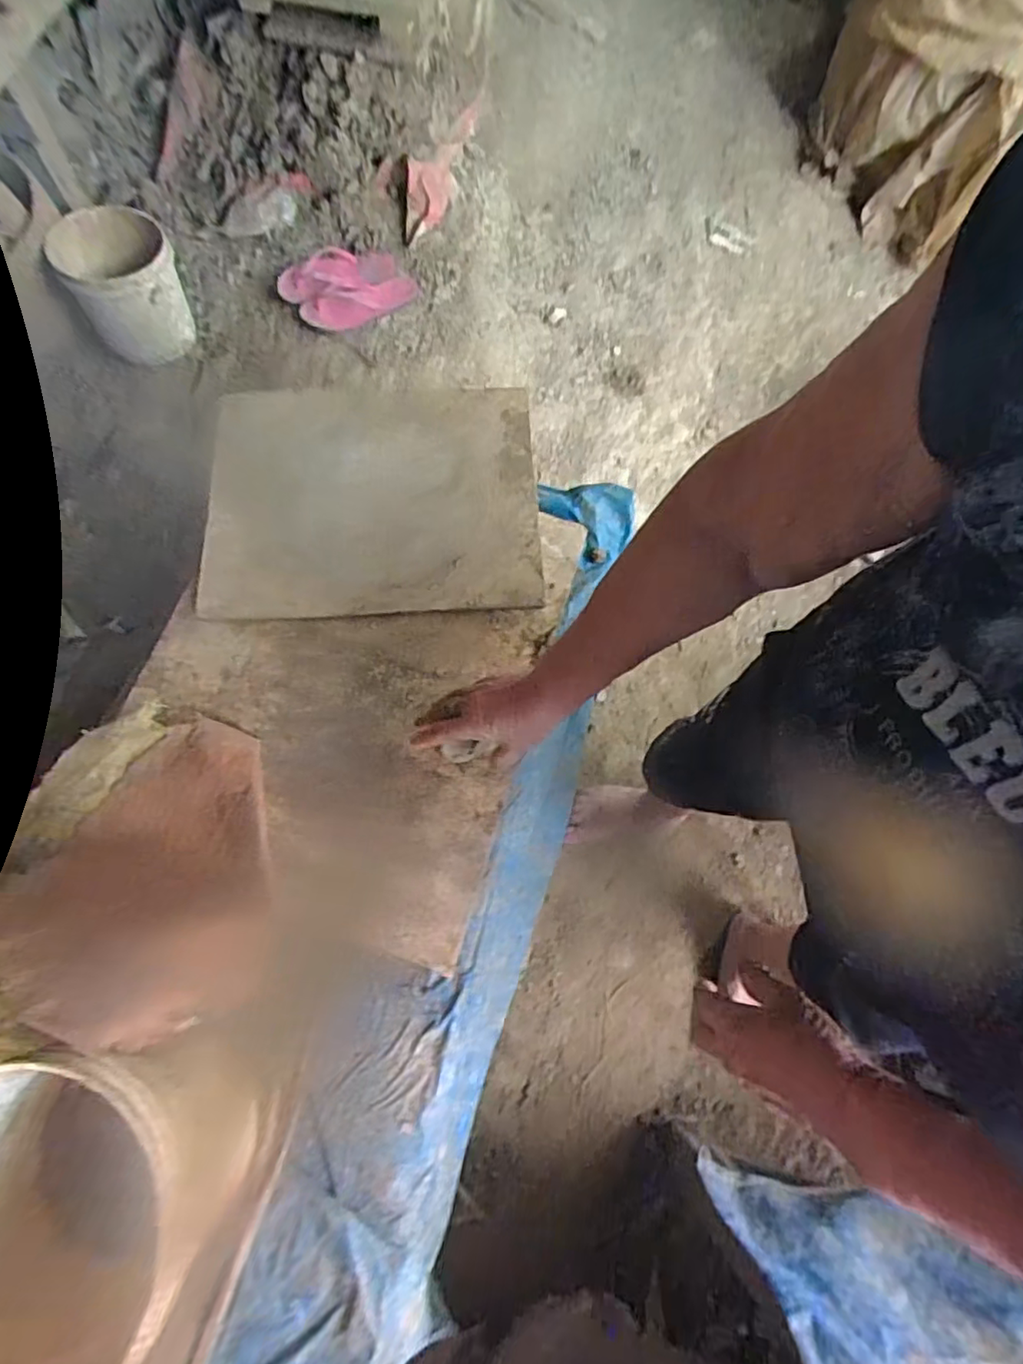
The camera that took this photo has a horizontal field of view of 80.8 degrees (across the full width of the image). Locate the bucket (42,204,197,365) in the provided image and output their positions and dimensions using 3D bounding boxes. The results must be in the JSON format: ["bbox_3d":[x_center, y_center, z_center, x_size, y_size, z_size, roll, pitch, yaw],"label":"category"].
[{"bbox_3d":[-0.734,-0.767,1.173,0.184,0.201,0.204,-23,76,-11],"label":"bucket"}]

